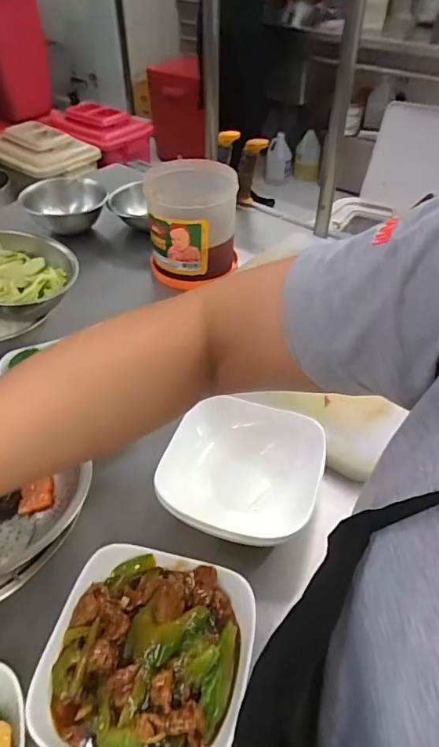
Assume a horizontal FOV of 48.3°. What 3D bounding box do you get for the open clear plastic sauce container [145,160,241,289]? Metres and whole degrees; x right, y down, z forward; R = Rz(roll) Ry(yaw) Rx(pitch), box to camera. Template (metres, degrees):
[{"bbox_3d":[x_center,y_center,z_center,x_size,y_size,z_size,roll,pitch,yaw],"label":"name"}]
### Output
[{"bbox_3d":[-0.042,-0.232,0.763,0.132,0.146,0.120,-1,44,-2],"label":"open clear plastic sauce container"}]

